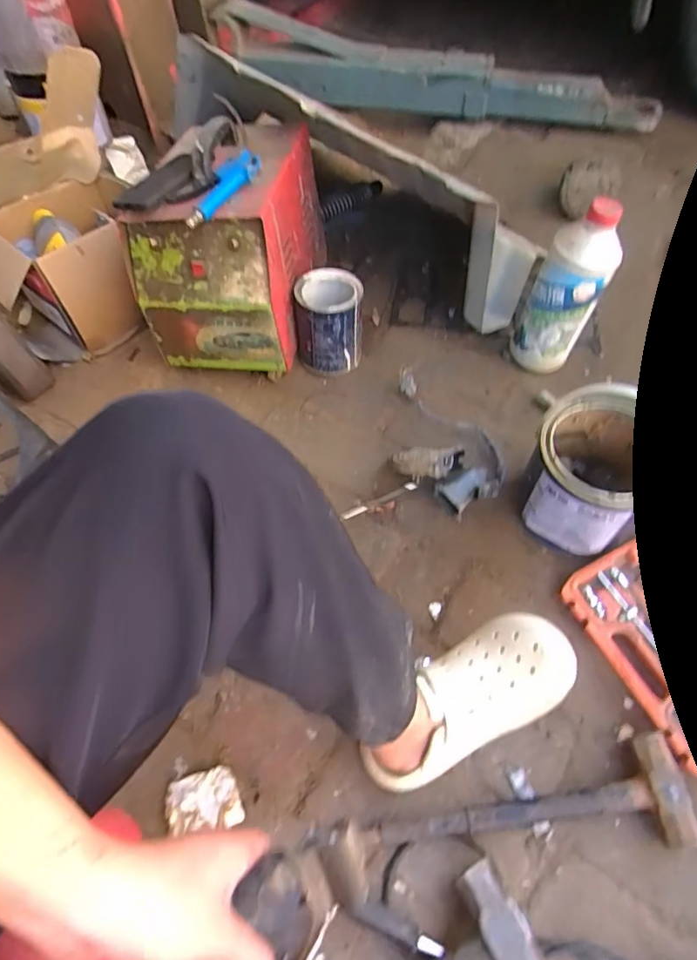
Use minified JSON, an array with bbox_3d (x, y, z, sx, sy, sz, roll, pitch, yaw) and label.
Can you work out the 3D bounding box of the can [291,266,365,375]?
[{"bbox_3d":[-0.032,-0.255,0.862,0.107,0.135,0.109,-1,60,1],"label":"can"}]

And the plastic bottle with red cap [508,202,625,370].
[{"bbox_3d":[0.318,-0.266,0.773,0.085,0.258,0.077,-20,60,-8],"label":"plastic bottle with red cap"}]

